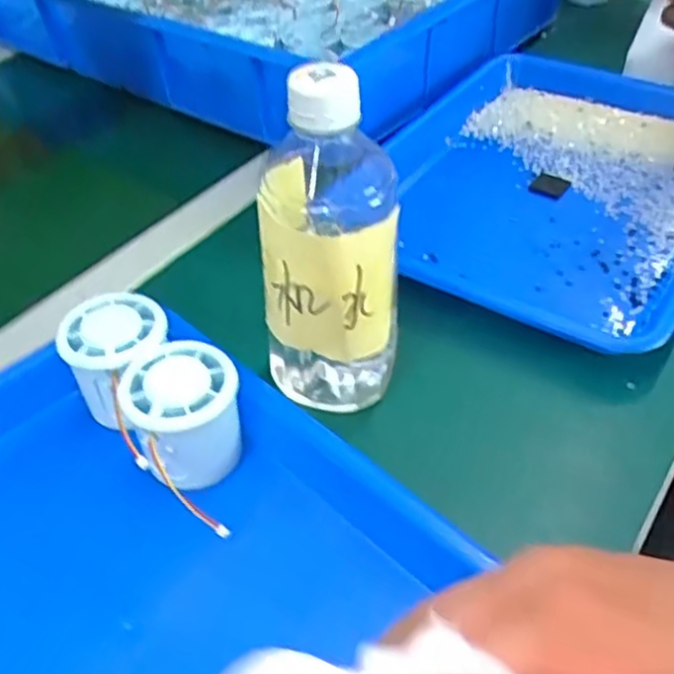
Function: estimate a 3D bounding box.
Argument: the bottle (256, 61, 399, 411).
[{"bbox_3d":[-0.003,-0.044,0.357,0.070,0.179,0.061,-3,44,1],"label":"bottle"}]

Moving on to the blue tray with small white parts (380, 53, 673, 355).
[{"bbox_3d":[0.164,-0.119,0.544,0.260,0.039,0.318,24,50,26],"label":"blue tray with small white parts"}]

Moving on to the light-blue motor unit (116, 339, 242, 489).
[{"bbox_3d":[-0.076,0.042,0.364,0.056,0.056,0.059,-2,44,2],"label":"light-blue motor unit"}]

